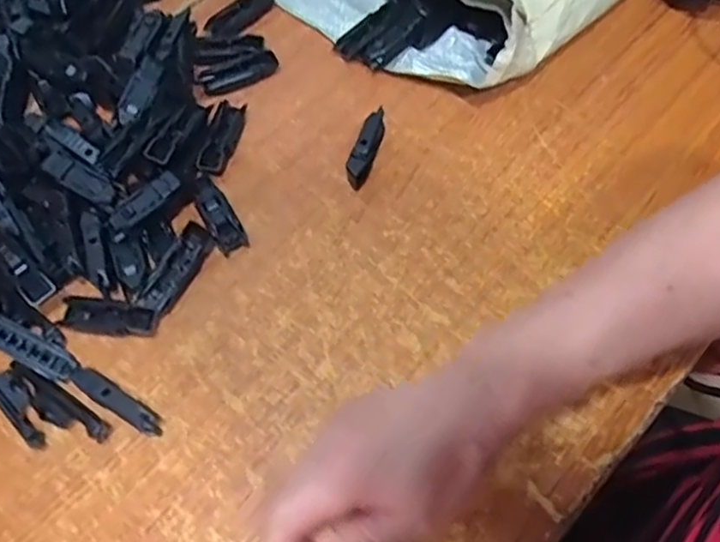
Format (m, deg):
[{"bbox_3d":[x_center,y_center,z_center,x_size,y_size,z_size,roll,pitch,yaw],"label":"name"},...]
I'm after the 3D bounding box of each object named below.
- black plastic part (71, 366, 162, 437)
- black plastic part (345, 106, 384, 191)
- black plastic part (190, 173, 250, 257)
[{"bbox_3d":[-0.154,0.082,0.404,0.065,0.020,0.015,30,68,15],"label":"black plastic part"},{"bbox_3d":[0.005,-0.094,0.487,0.016,0.020,0.066,17,65,9],"label":"black plastic part"},{"bbox_3d":[-0.107,-0.044,0.472,0.021,0.012,0.069,-28,66,-12],"label":"black plastic part"}]

